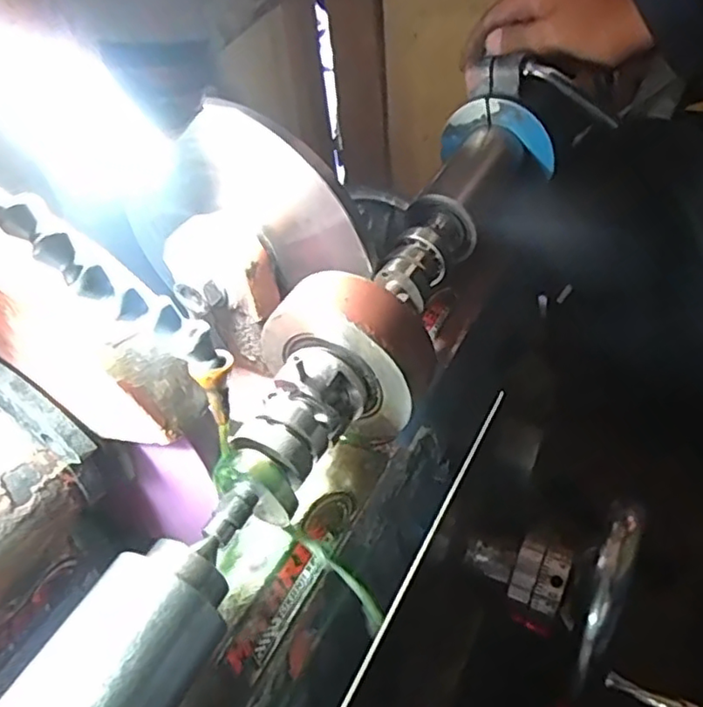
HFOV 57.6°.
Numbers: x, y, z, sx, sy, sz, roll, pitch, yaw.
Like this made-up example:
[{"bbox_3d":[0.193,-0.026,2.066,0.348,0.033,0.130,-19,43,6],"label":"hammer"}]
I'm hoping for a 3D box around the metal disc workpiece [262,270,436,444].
[{"bbox_3d":[0.001,0.001,0.308,0.082,0.074,0.031,19,49,25],"label":"metal disc workpiece"}]

